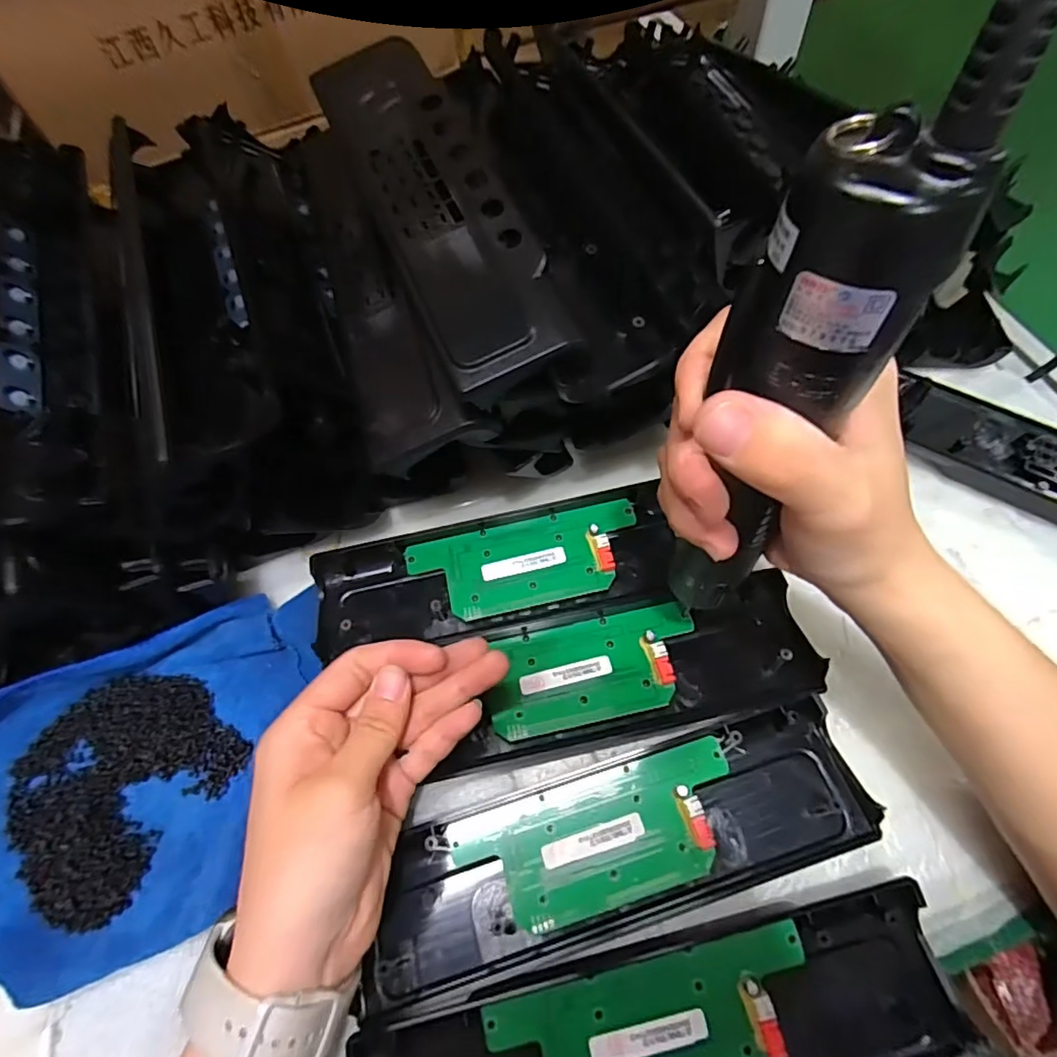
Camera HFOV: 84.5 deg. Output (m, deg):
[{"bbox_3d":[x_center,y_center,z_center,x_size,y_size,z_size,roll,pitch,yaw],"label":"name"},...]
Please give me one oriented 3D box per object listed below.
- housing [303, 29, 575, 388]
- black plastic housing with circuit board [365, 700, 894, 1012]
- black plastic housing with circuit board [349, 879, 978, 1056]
[{"bbox_3d":[-0.048,-0.171,0.295,0.069,0.040,0.230,-22,62,-9],"label":"housing"},{"bbox_3d":[0.041,0.146,0.278,0.234,0.023,0.074,-15,63,-4],"label":"black plastic housing with circuit board"},{"bbox_3d":[0.055,0.212,0.239,0.245,0.024,0.063,-14,62,-3],"label":"black plastic housing with circuit board"}]

